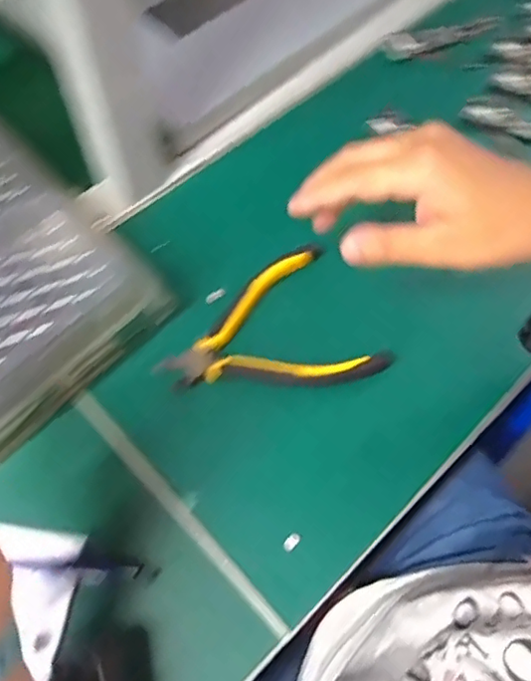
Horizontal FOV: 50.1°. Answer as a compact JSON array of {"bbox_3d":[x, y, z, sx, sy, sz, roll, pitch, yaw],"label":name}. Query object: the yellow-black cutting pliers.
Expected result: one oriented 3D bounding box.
[{"bbox_3d":[0.003,0.008,0.386,0.131,0.016,0.099,-33,80,-4],"label":"yellow-black cutting pliers"}]

